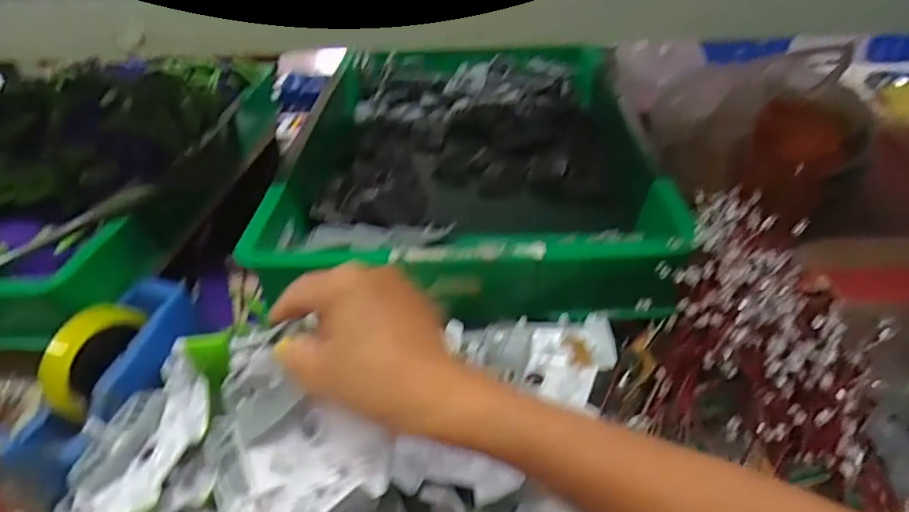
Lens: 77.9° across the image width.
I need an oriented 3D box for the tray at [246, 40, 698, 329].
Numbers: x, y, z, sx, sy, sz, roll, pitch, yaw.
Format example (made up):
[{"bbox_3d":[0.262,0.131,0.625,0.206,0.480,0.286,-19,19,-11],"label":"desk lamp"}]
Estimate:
[{"bbox_3d":[0.018,-0.119,0.654,0.367,0.089,0.542,0,37,4],"label":"tray"}]

